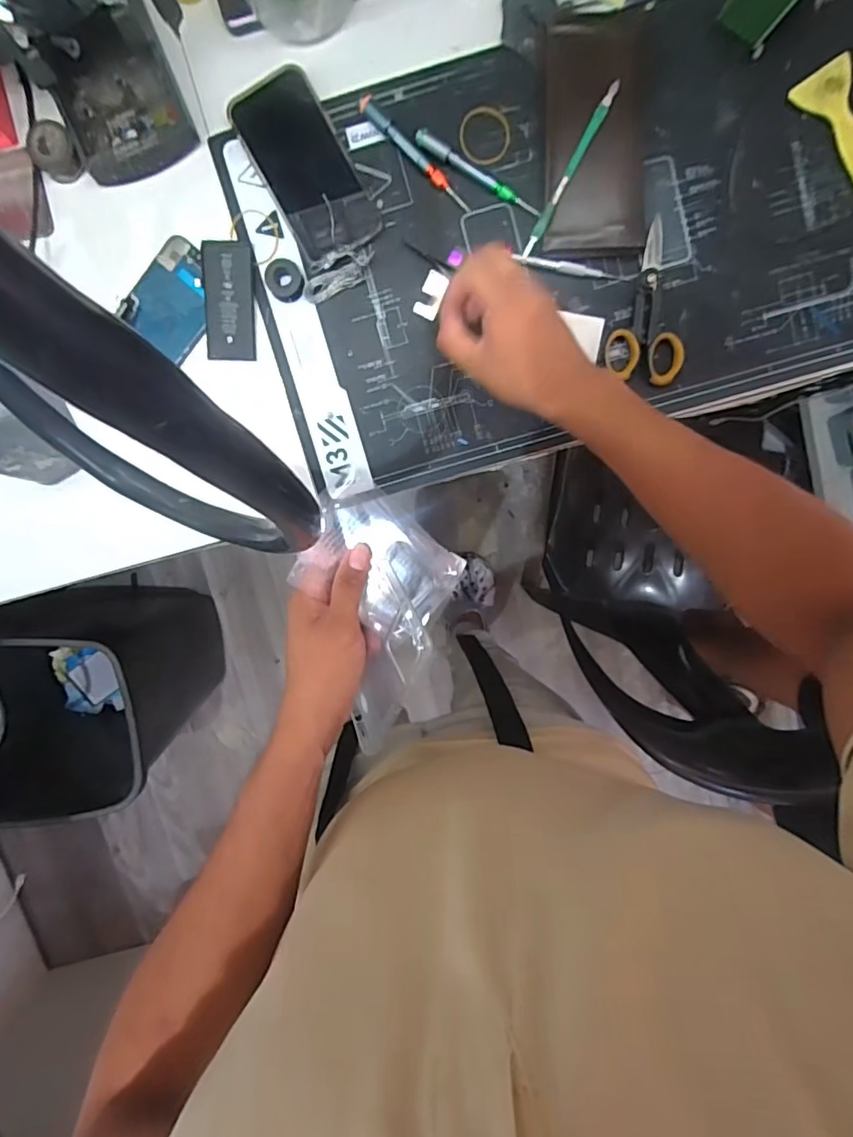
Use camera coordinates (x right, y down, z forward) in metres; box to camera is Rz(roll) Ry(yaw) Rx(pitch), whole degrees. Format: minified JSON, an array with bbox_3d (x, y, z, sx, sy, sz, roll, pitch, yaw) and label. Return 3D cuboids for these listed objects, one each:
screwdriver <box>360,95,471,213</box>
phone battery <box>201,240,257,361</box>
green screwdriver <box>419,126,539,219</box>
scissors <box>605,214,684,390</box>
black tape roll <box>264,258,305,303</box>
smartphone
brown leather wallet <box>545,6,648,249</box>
[{"bbox_3d":[-0.009,-0.353,0.469,0.119,0.010,0.011,41,97,-7],"label":"screwdriver"},{"bbox_3d":[-0.175,-0.237,0.486,0.043,0.006,0.097,0,100,0],"label":"phone battery"},{"bbox_3d":[0.045,-0.338,0.472,0.119,0.014,0.013,30,98,-5],"label":"green screwdriver"},{"bbox_3d":[0.206,-0.230,0.483,0.066,0.019,0.131,17,99,-3],"label":"scissors"},{"bbox_3d":[-0.123,-0.251,0.478,0.031,0.014,0.033,0,100,0],"label":"black tape roll"},{"bbox_3d":[-0.105,-0.348,0.473,0.071,0.010,0.148,-30,98,4],"label":"smartphone"},{"bbox_3d":[0.143,-0.368,0.461,0.087,0.027,0.186,-3,100,0],"label":"brown leather wallet"}]

